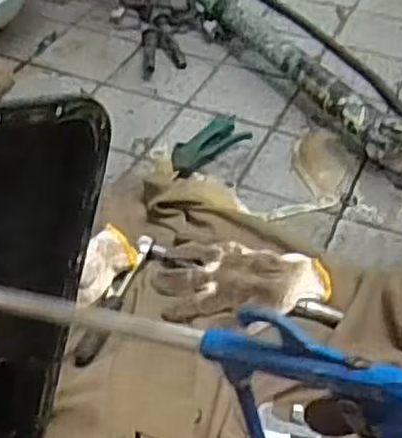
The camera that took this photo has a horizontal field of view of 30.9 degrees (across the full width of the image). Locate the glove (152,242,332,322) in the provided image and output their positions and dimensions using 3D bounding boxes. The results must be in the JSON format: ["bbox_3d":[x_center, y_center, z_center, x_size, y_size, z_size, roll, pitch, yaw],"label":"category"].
[{"bbox_3d":[0.051,0.073,0.890,0.205,0.032,0.100,2,42,-1],"label":"glove"}]

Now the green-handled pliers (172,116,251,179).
[{"bbox_3d":[0.005,-0.111,1.089,0.143,0.013,0.061,-27,50,-29],"label":"green-handled pliers"}]

